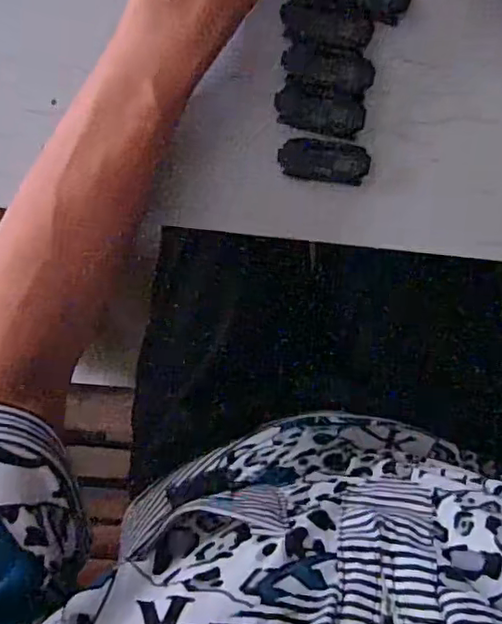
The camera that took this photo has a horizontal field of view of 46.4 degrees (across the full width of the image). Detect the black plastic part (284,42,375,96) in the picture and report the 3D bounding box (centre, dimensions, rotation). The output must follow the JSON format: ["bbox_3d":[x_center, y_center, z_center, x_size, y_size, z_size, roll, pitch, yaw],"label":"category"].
[{"bbox_3d":[0.043,-0.137,0.325,0.050,0.004,0.021,16,98,0],"label":"black plastic part"}]

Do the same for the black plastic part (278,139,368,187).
[{"bbox_3d":[0.042,-0.086,0.333,0.050,0.006,0.022,8,98,1],"label":"black plastic part"}]

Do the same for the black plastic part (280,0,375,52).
[{"bbox_3d":[0.042,-0.160,0.322,0.050,0.004,0.026,10,98,1],"label":"black plastic part"}]

